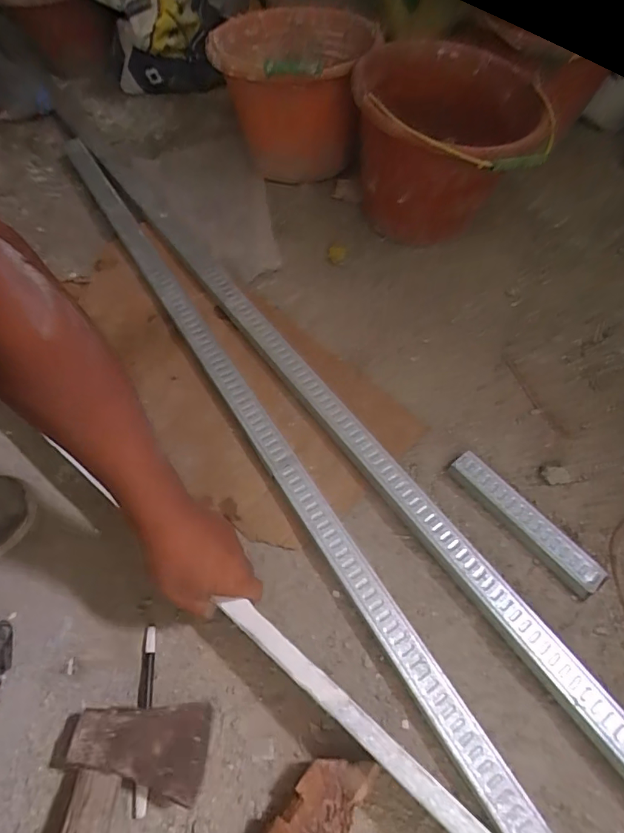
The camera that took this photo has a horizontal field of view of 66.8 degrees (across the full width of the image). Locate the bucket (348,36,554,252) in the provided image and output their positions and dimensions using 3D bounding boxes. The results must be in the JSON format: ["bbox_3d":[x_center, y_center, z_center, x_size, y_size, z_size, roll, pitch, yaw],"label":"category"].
[{"bbox_3d":[0.189,-0.385,0.717,0.261,0.223,0.258,0,60,0],"label":"bucket"}]

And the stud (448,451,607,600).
[{"bbox_3d":[0.233,0.114,0.521,0.037,0.025,0.185,-35,66,-19],"label":"stud"}]

